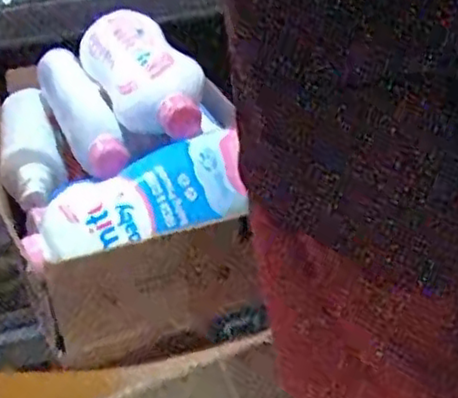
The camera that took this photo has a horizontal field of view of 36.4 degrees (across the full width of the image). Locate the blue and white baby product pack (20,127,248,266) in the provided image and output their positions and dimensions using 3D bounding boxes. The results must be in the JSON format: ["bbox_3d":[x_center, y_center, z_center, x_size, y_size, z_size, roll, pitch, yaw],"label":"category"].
[{"bbox_3d":[-0.080,0.005,0.614,0.201,0.053,0.081,-17,70,-19],"label":"blue and white baby product pack"}]

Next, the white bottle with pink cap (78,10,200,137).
[{"bbox_3d":[-0.086,-0.123,0.694,0.085,0.041,0.217,-37,44,-2],"label":"white bottle with pink cap"}]

